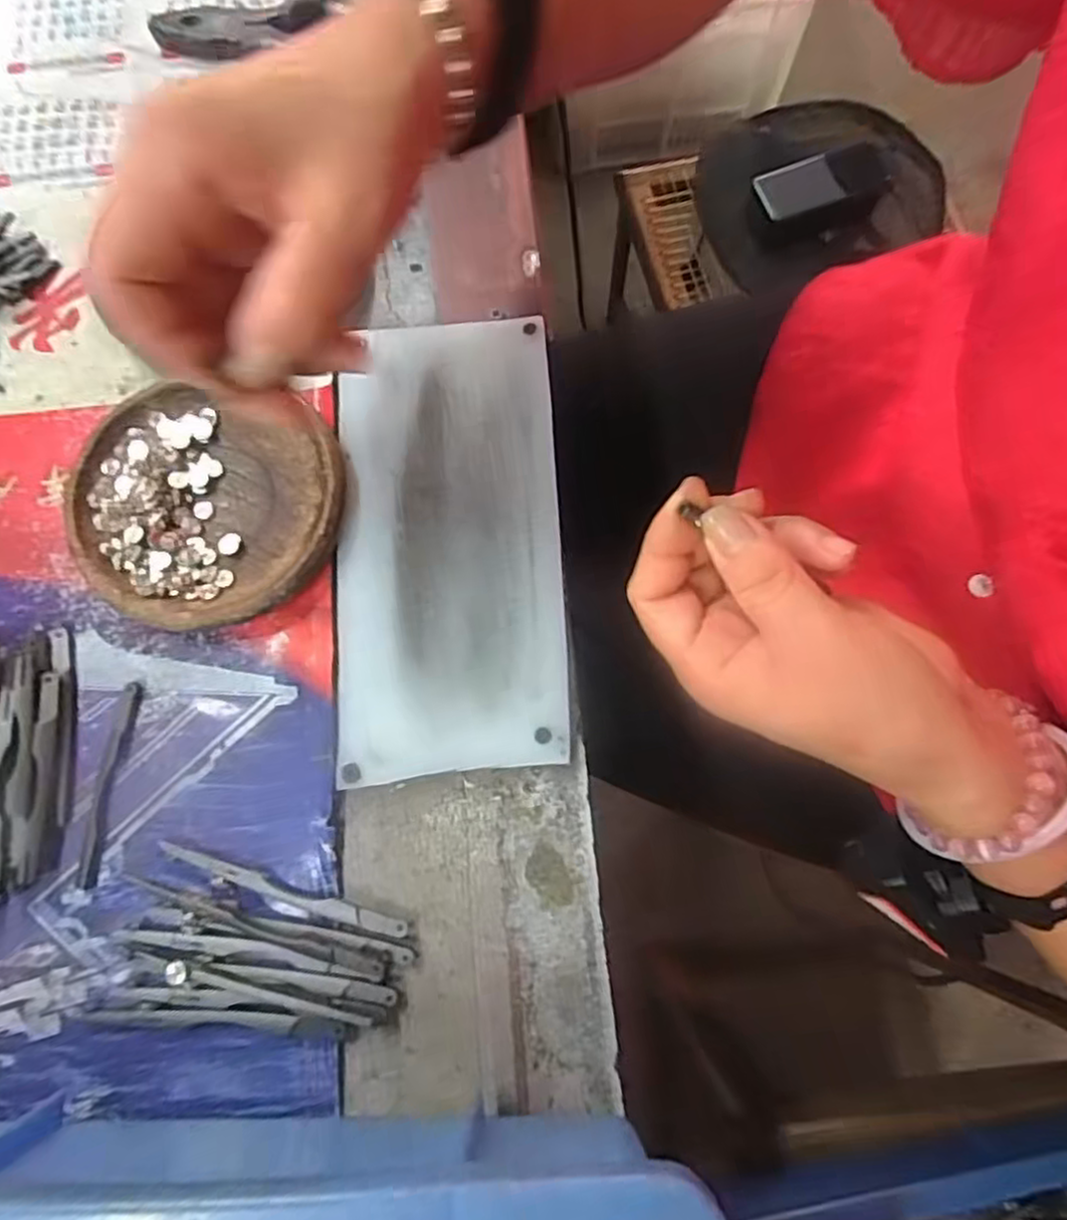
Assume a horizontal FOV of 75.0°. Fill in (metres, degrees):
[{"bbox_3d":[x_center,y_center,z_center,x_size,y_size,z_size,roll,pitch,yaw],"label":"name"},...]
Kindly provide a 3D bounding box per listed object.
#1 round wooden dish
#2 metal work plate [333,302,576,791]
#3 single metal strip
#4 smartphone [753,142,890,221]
[{"bbox_3d":[-0.141,-0.043,0.293,0.116,0.025,0.100,16,78,5],"label":"round wooden dish"},{"bbox_3d":[-0.036,-0.032,0.293,0.092,0.006,0.194,-3,77,-1],"label":"metal work plate"},{"bbox_3d":[-0.173,0.070,0.281,0.010,0.005,0.080,7,77,3],"label":"single metal strip"},{"bbox_3d":[0.285,-0.426,0.688,0.133,0.012,0.049,-18,77,-3],"label":"smartphone"}]

